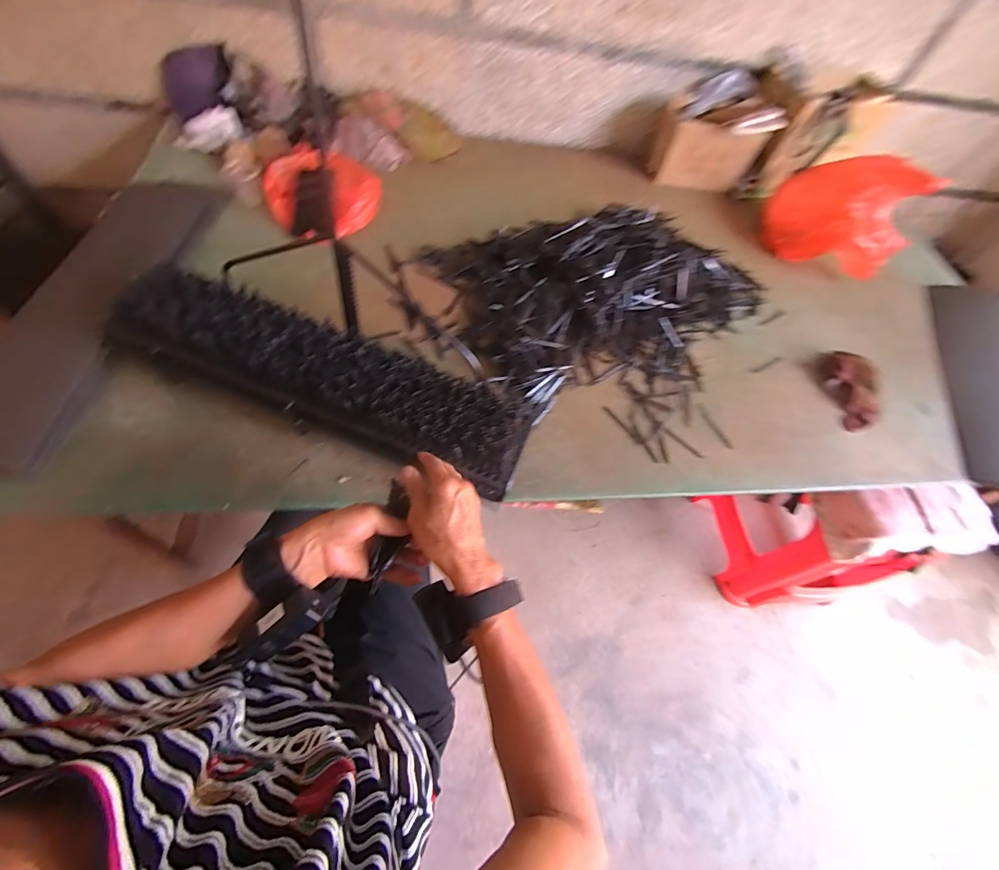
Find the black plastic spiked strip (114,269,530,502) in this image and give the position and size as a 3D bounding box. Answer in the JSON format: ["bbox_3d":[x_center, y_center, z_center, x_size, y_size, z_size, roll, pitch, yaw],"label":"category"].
[{"bbox_3d":[-0.241,-0.085,0.589,0.581,0.082,0.130,21,58,4],"label":"black plastic spiked strip"}]

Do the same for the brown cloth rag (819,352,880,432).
[{"bbox_3d":[0.683,-0.093,0.821,0.093,0.046,0.186,11,58,-3],"label":"brown cloth rag"}]

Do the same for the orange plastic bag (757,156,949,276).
[{"bbox_3d":[0.811,-0.532,1.021,0.286,0.193,0.245,31,59,10],"label":"orange plastic bag"}]

